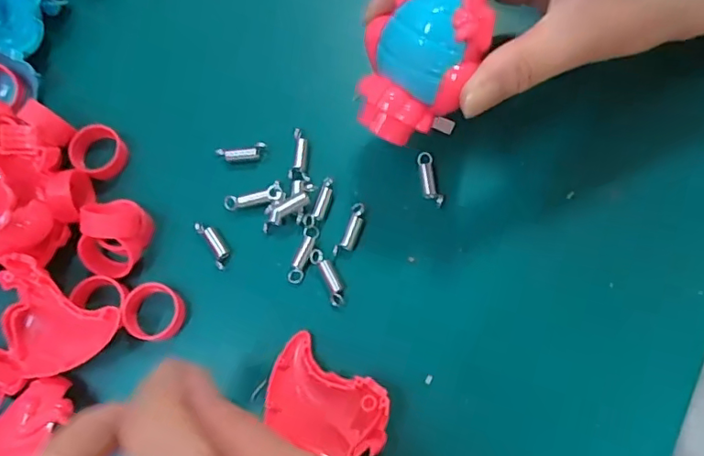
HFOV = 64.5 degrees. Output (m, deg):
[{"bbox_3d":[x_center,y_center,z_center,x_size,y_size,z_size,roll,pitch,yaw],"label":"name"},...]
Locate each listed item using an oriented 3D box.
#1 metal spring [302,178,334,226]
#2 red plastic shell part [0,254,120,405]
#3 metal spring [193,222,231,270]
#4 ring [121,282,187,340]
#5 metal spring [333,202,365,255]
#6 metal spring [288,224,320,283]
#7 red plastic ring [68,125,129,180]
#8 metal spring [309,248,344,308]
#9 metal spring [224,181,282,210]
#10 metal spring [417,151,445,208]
[{"bbox_3d":[-0.015,-0.013,0.269,0.008,0.004,0.026,23,76,9],"label":"metal spring"},{"bbox_3d":[-0.136,0.050,0.242,0.055,0.028,0.059,-1,74,3],"label":"red plastic shell part"},{"bbox_3d":[-0.066,0.008,0.268,0.009,0.006,0.025,-30,75,-6],"label":"metal spring"},{"bbox_3d":[-0.091,0.039,0.257,0.026,0.015,0.025,-1,74,3],"label":"ring"},{"bbox_3d":[0.000,0.001,0.266,0.009,0.004,0.027,21,76,9],"label":"metal spring"},{"bbox_3d":[-0.023,0.012,0.262,0.007,0.005,0.028,16,75,8],"label":"metal spring"},{"bbox_3d":[-0.128,-0.038,0.282,0.024,0.011,0.026,-1,74,3],"label":"red plastic ring"},{"bbox_3d":[-0.011,0.023,0.260,0.008,0.006,0.028,-26,74,-4],"label":"metal spring"},{"bbox_3d":[-0.048,-0.014,0.270,0.028,0.006,0.009,-18,74,-2],"label":"metal spring"},{"bbox_3d":[0.037,-0.024,0.271,0.009,0.004,0.028,-13,74,-1],"label":"metal spring"}]

